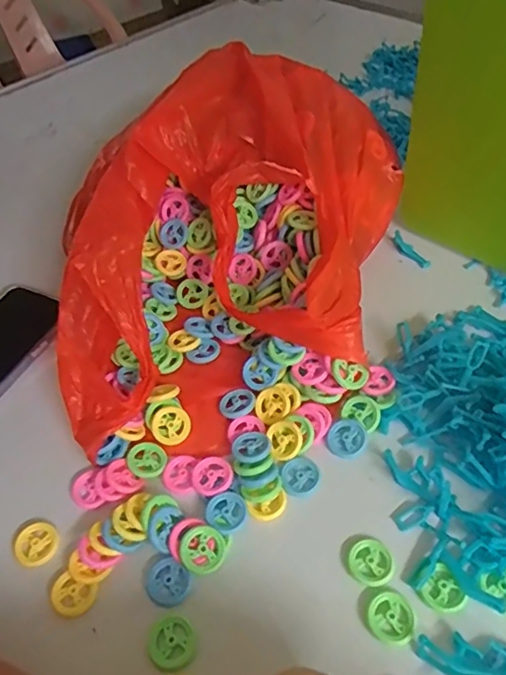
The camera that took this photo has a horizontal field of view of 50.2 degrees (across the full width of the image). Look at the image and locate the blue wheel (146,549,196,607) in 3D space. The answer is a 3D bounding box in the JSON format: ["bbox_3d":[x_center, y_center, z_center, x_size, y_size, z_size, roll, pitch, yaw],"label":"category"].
[{"bbox_3d":[-0.055,0.158,0.349,0.030,0.006,0.026,35,59,31],"label":"blue wheel"}]

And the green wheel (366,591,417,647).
[{"bbox_3d":[0.084,0.169,0.326,0.028,0.004,0.029,-3,48,3],"label":"green wheel"}]

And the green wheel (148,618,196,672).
[{"bbox_3d":[-0.049,0.185,0.327,0.026,0.004,0.027,-3,48,3],"label":"green wheel"}]

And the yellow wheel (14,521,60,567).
[{"bbox_3d":[-0.149,0.142,0.373,0.028,0.005,0.028,-3,48,3],"label":"yellow wheel"}]

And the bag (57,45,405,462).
[{"bbox_3d":[-0.009,-0.087,0.469,0.236,0.128,0.382,9,49,13],"label":"bag"}]

